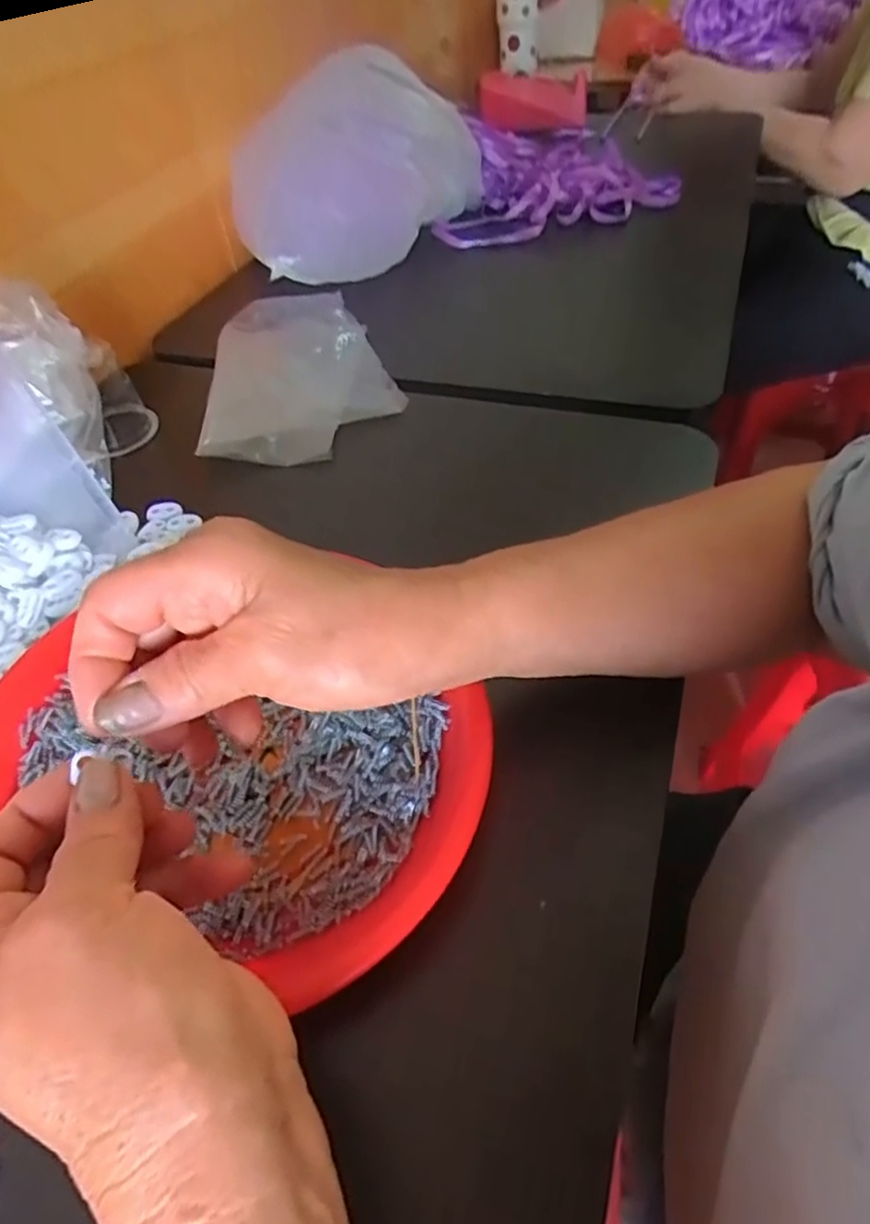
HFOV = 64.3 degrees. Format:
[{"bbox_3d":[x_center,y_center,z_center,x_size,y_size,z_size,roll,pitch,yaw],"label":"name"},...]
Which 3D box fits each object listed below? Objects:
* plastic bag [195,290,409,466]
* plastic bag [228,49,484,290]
[{"bbox_3d":[-0.105,-0.195,0.554,0.144,0.020,0.223,-6,47,0],"label":"plastic bag"},{"bbox_3d":[-0.064,-0.438,0.669,0.263,0.149,0.138,-37,55,-26],"label":"plastic bag"}]

